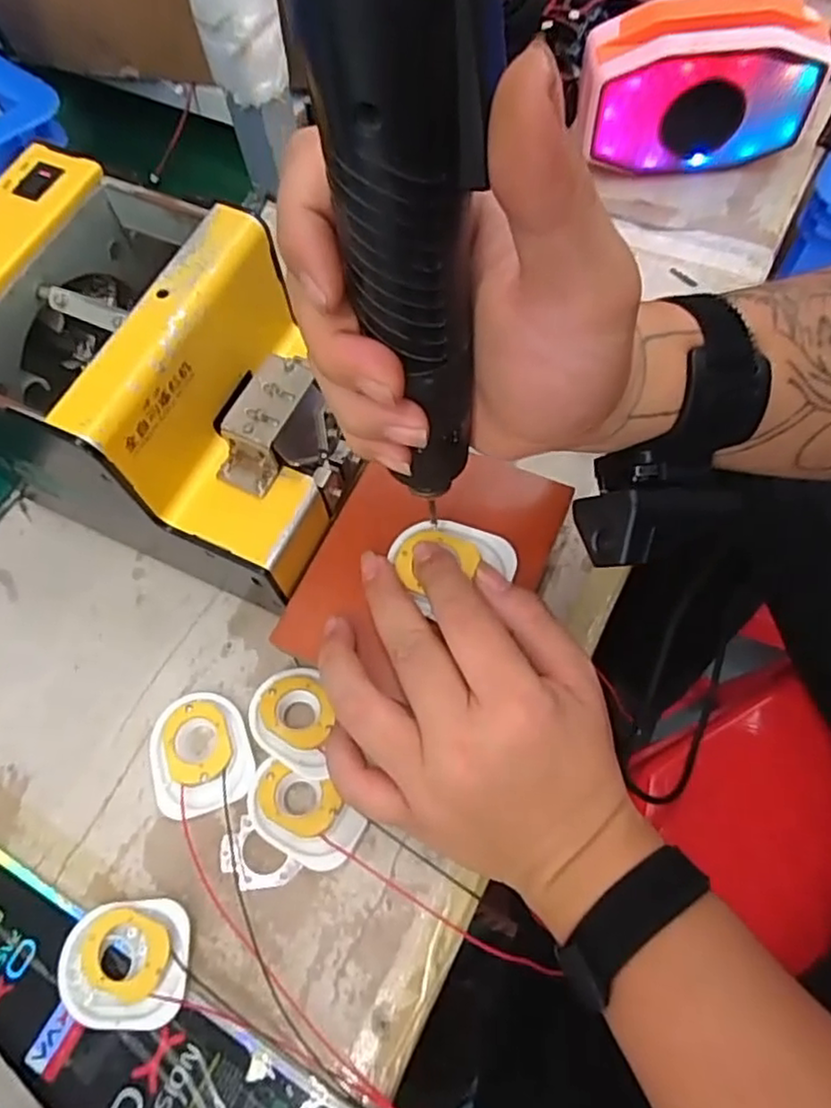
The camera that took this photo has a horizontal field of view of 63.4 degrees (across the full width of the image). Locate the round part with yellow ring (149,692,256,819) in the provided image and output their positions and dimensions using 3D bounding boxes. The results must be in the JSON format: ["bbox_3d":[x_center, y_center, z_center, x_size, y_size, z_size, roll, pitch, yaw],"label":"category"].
[{"bbox_3d":[-0.108,0.098,0.337,0.049,0.009,0.057,-22,67,-6],"label":"round part with yellow ring"}]

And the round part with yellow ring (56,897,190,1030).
[{"bbox_3d":[-0.130,0.181,0.298,0.058,0.010,0.048,-3,66,2],"label":"round part with yellow ring"}]

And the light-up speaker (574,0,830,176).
[{"bbox_3d":[0.184,-0.306,0.442,0.143,0.086,0.054,-4,66,2],"label":"light-up speaker"}]

